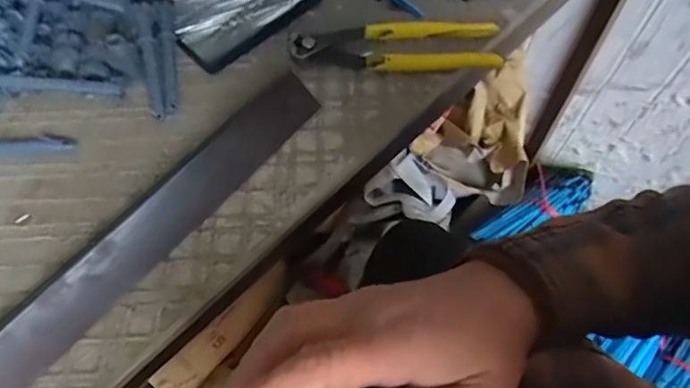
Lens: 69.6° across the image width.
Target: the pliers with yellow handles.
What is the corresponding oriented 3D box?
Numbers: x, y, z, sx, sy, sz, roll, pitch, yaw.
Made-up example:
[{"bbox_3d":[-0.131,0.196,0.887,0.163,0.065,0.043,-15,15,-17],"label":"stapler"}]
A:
[{"bbox_3d":[0.041,-0.121,0.402,0.165,0.021,0.046,5,61,4],"label":"pliers with yellow handles"}]

